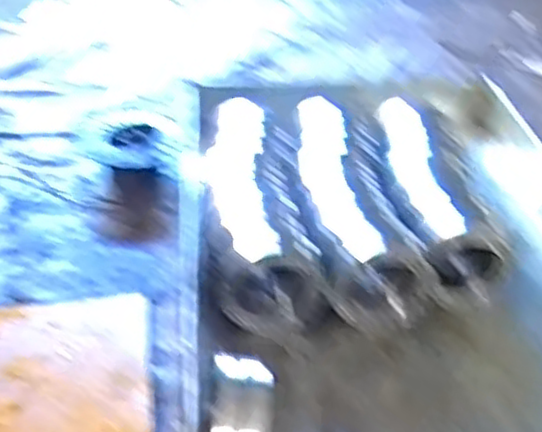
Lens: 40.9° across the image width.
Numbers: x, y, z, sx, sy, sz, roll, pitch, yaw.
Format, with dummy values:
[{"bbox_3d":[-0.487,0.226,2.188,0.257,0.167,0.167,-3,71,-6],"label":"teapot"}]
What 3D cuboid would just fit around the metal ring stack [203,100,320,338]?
[{"bbox_3d":[-0.046,-0.041,1.272,0.162,0.137,0.524,-4,34,-9],"label":"metal ring stack"}]

